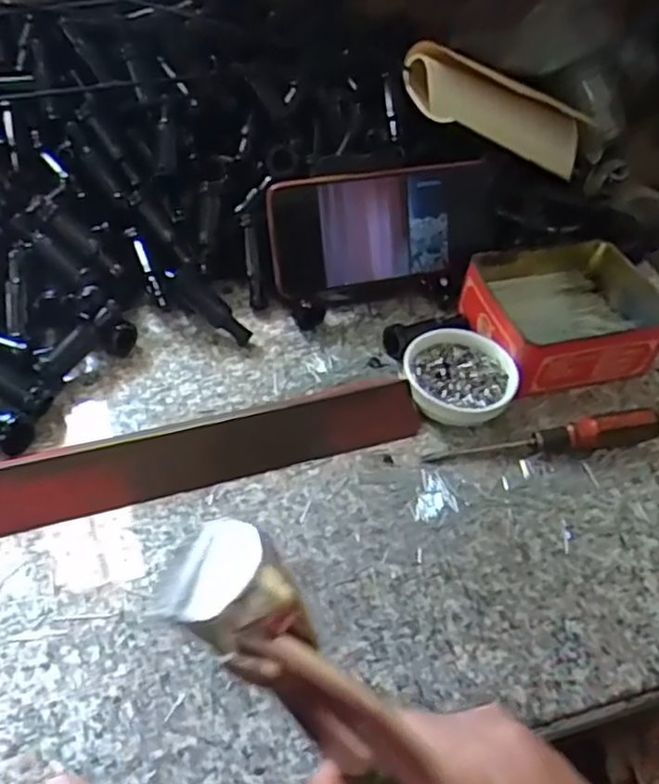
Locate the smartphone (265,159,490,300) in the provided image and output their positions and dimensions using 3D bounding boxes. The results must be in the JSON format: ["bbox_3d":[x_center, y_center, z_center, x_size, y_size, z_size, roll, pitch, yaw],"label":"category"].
[{"bbox_3d":[0.040,-0.116,0.476,0.164,0.079,0.014,-10,23,-14],"label":"smartphone"}]

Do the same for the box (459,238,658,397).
[{"bbox_3d":[0.167,-0.060,0.483,0.131,0.042,0.118,-10,50,-15],"label":"box"}]

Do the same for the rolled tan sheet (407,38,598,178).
[{"bbox_3d":[0.162,-0.237,0.580,0.220,0.053,0.061,4,42,-37],"label":"rolled tan sheet"}]

